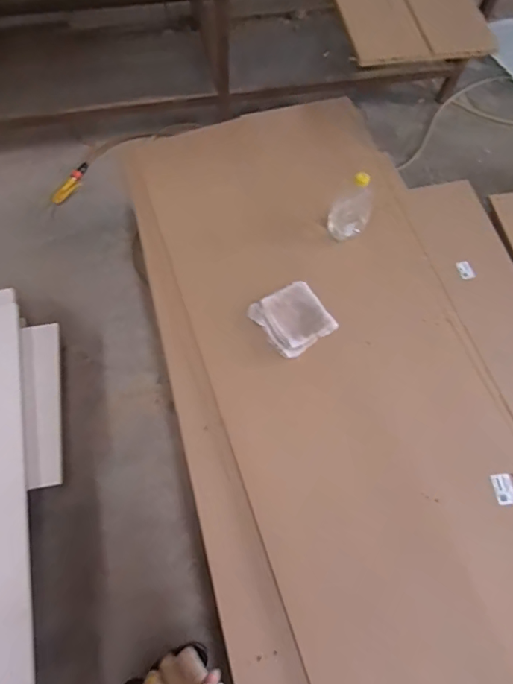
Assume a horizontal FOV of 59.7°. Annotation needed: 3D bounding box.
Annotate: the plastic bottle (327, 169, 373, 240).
[{"bbox_3d":[0.239,-0.330,1.075,0.108,0.172,0.084,8,68,0],"label":"plastic bottle"}]

